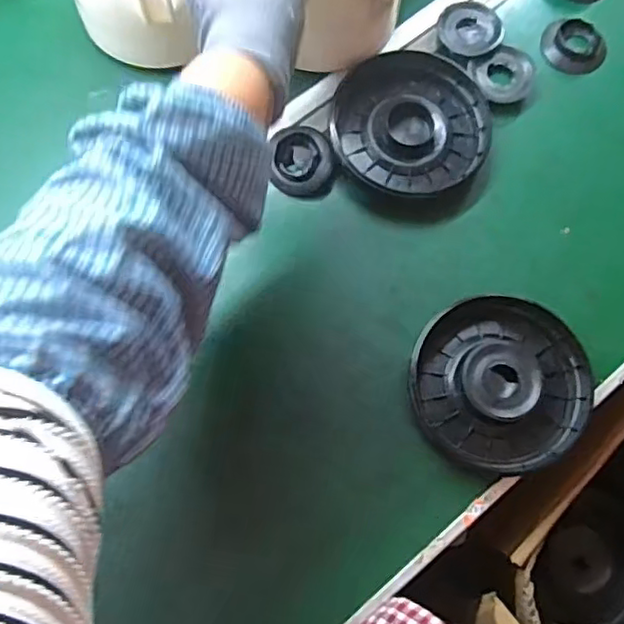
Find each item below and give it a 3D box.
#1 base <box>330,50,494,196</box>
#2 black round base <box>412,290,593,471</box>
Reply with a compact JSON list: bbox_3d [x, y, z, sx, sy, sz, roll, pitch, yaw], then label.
[{"bbox_3d":[0.091,-0.177,0.568,0.138,0.025,0.141,0,75,0],"label":"base"},{"bbox_3d":[0.152,0.054,0.502,0.138,0.027,0.139,0,75,0],"label":"black round base"}]

